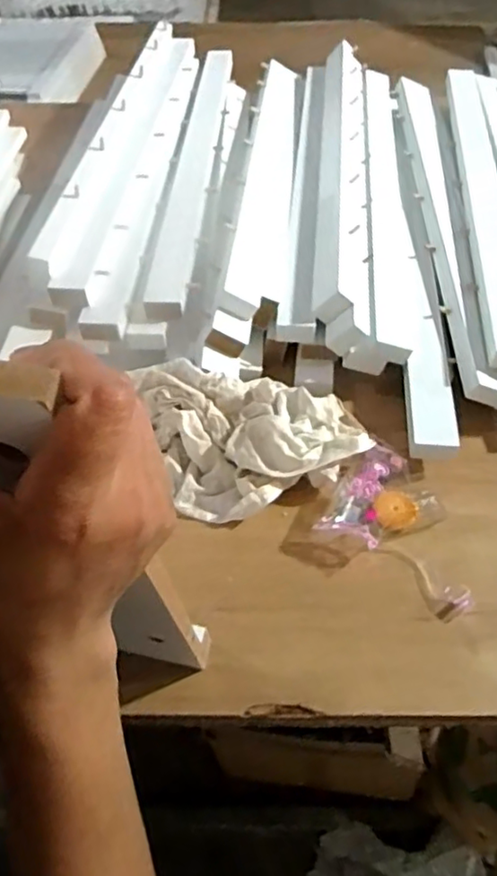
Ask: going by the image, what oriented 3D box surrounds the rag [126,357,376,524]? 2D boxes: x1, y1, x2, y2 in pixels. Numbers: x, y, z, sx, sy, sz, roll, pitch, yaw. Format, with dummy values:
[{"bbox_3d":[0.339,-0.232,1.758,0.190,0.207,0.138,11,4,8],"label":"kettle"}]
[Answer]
[{"bbox_3d":[-0.003,-0.019,0.674,0.236,0.067,0.201,-18,52,-14],"label":"rag"}]

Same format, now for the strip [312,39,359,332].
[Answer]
[{"bbox_3d":[0.135,-0.432,0.942,0.074,0.043,0.746,4,50,4],"label":"strip"}]

